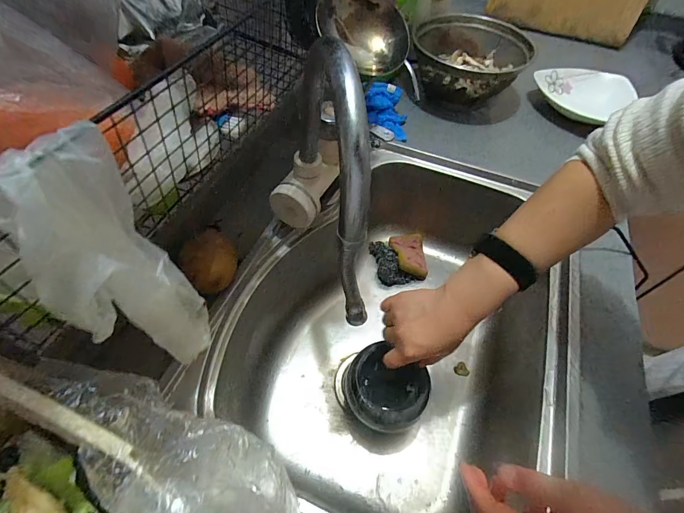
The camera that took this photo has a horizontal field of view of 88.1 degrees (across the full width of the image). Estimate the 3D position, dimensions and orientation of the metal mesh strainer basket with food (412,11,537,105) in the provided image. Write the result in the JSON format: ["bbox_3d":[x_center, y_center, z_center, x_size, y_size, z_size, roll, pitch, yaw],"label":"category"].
[{"bbox_3d":[0.242,-0.385,0.715,0.207,0.126,0.198,2,54,-2],"label":"metal mesh strainer basket with food"}]

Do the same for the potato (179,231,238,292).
[{"bbox_3d":[-0.161,0.008,0.436,0.063,0.059,0.062,2,54,-2],"label":"potato"}]

